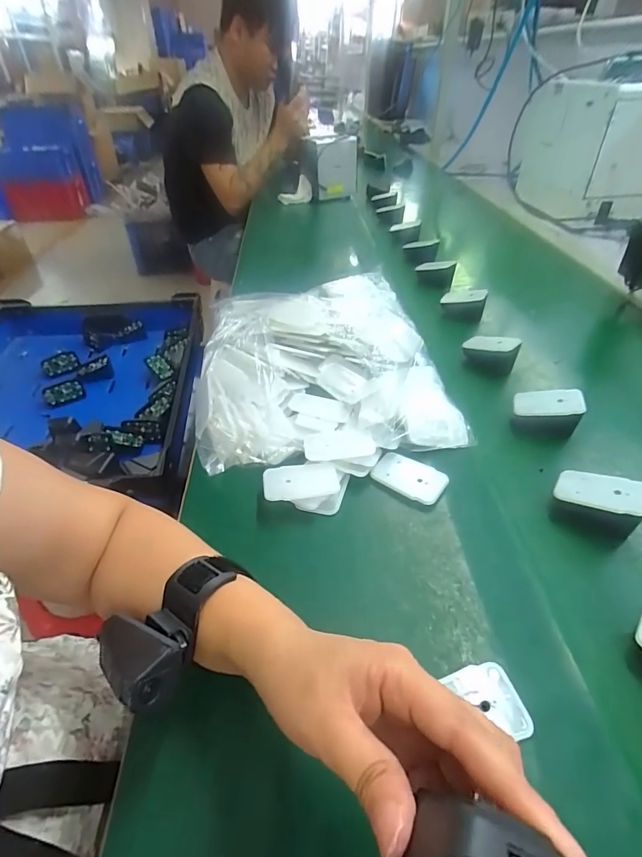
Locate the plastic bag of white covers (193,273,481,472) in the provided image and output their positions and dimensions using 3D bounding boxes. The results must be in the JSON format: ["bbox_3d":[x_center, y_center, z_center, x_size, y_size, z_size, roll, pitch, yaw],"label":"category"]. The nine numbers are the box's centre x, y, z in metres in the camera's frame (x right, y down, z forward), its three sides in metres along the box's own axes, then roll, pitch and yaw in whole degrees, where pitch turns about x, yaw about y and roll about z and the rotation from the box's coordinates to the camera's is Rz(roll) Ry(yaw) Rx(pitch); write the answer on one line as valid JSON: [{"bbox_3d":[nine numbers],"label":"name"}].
[{"bbox_3d":[-0.002,-0.083,0.528,0.290,0.077,0.319,-4,41,-5],"label":"plastic bag of white covers"}]

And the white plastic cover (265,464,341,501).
[{"bbox_3d":[-0.019,0.049,0.395,0.068,0.004,0.041,-5,40,-7],"label":"white plastic cover"}]

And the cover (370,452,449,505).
[{"bbox_3d":[0.087,0.049,0.420,0.067,0.014,0.037,25,47,27],"label":"cover"}]

